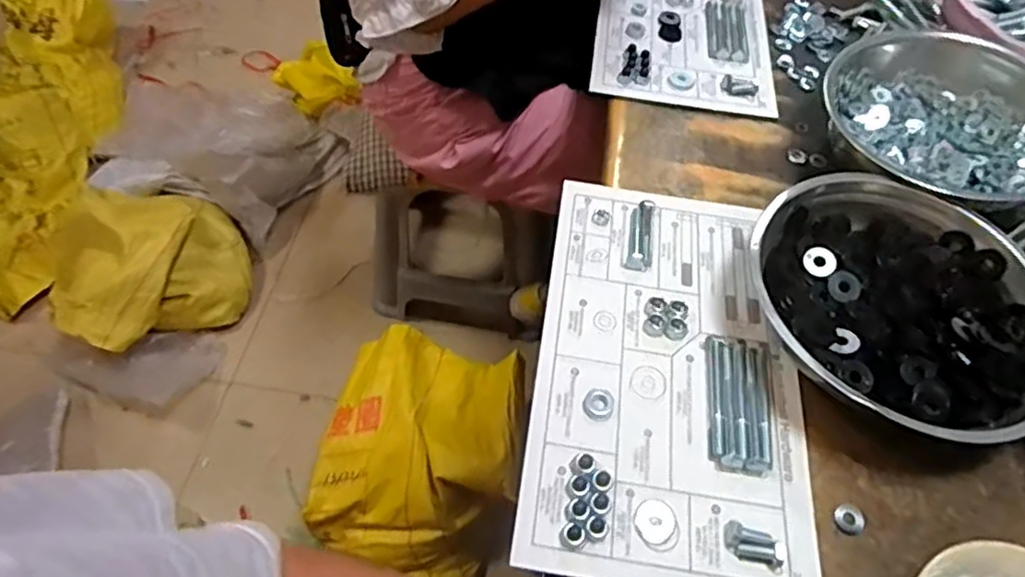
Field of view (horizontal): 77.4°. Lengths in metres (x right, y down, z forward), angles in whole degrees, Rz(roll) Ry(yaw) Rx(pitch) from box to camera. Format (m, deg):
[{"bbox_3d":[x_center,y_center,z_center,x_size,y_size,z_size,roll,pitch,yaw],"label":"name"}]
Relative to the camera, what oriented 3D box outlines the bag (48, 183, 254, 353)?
[{"bbox_3d":[-0.746,-0.053,1.301,0.373,0.200,0.295,-30,62,-21],"label":"bag"}]

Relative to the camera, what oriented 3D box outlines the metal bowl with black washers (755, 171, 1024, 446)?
[{"bbox_3d":[0.340,0.018,0.558,0.235,0.070,0.252,-17,58,-14],"label":"metal bowl with black washers"}]

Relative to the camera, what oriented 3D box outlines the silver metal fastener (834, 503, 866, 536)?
[{"bbox_3d":[0.257,0.176,0.487,0.023,0.004,0.024,1,65,-3],"label":"silver metal fastener"}]

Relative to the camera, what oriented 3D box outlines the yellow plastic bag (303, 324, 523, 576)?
[{"bbox_3d":[-0.146,0.280,1.110,0.317,0.215,0.366,11,55,5],"label":"yellow plastic bag"}]

